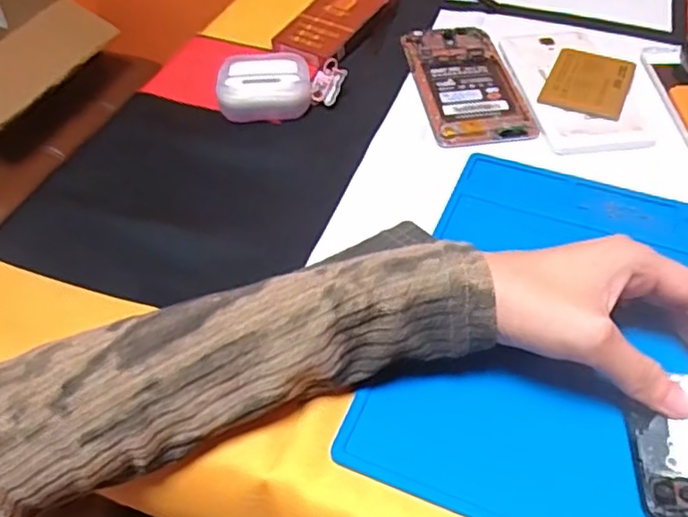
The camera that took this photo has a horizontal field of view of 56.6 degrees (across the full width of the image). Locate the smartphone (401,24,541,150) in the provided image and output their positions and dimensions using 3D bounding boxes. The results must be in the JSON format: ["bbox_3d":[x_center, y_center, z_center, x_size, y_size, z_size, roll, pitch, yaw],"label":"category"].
[{"bbox_3d":[0.088,-0.131,0.468,0.068,0.004,0.138,-8,50,-3],"label":"smartphone"}]

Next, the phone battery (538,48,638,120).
[{"bbox_3d":[0.177,-0.129,0.461,0.055,0.007,0.082,18,53,18],"label":"phone battery"}]

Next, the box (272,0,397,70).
[{"bbox_3d":[-0.009,-0.194,0.520,0.057,0.019,0.114,25,56,22],"label":"box"}]

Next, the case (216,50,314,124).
[{"bbox_3d":[-0.056,-0.123,0.457,0.064,0.023,0.052,-5,50,-1],"label":"case"}]

